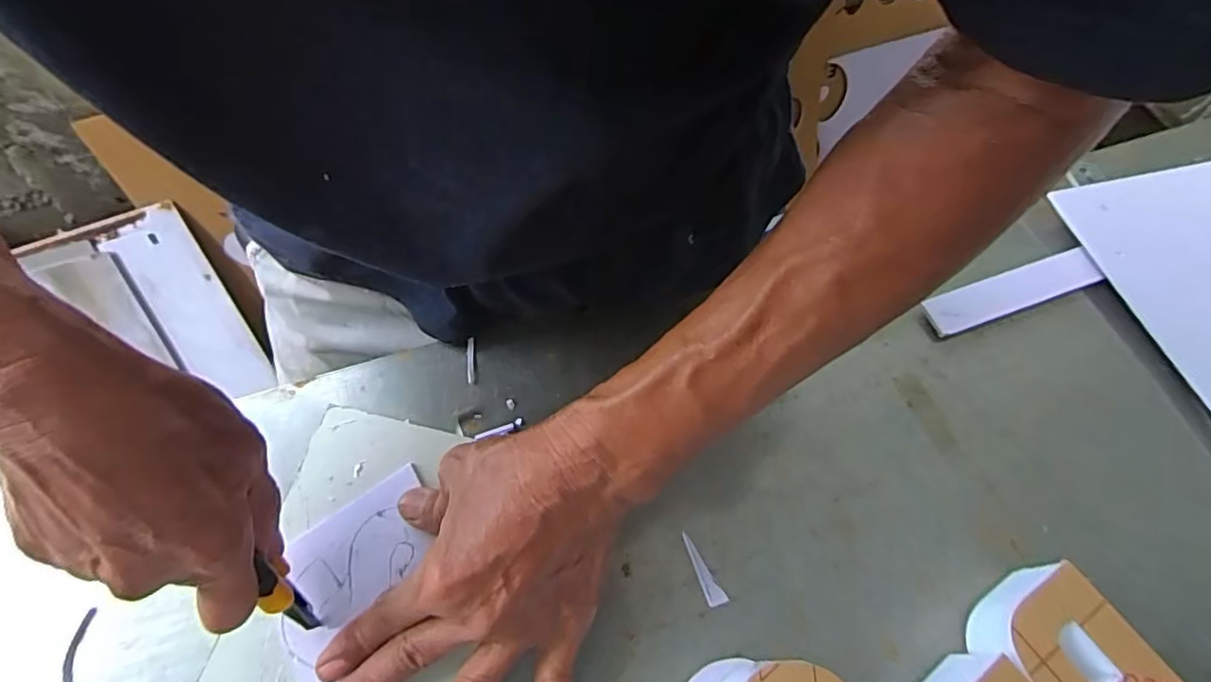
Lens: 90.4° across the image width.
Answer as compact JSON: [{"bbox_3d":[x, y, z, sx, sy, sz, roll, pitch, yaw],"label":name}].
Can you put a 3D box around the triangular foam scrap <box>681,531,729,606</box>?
[{"bbox_3d":[0.052,0.127,0.332,0.010,0.004,0.040,-28,70,-16],"label":"triangular foam scrap"}]

